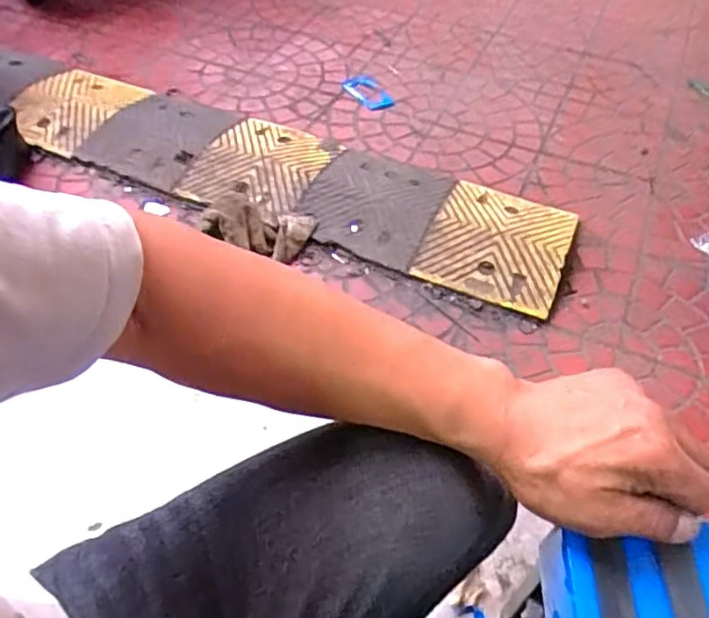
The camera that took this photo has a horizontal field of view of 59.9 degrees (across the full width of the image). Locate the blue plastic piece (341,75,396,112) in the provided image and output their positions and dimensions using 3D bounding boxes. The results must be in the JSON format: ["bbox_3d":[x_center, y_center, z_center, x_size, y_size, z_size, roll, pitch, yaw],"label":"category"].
[{"bbox_3d":[0.034,-0.528,1.516,0.131,0.016,0.085,44,61,14],"label":"blue plastic piece"}]

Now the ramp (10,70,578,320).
[{"bbox_3d":[-0.195,-0.298,1.263,1.270,0.072,0.334,20,57,14],"label":"ramp"}]

